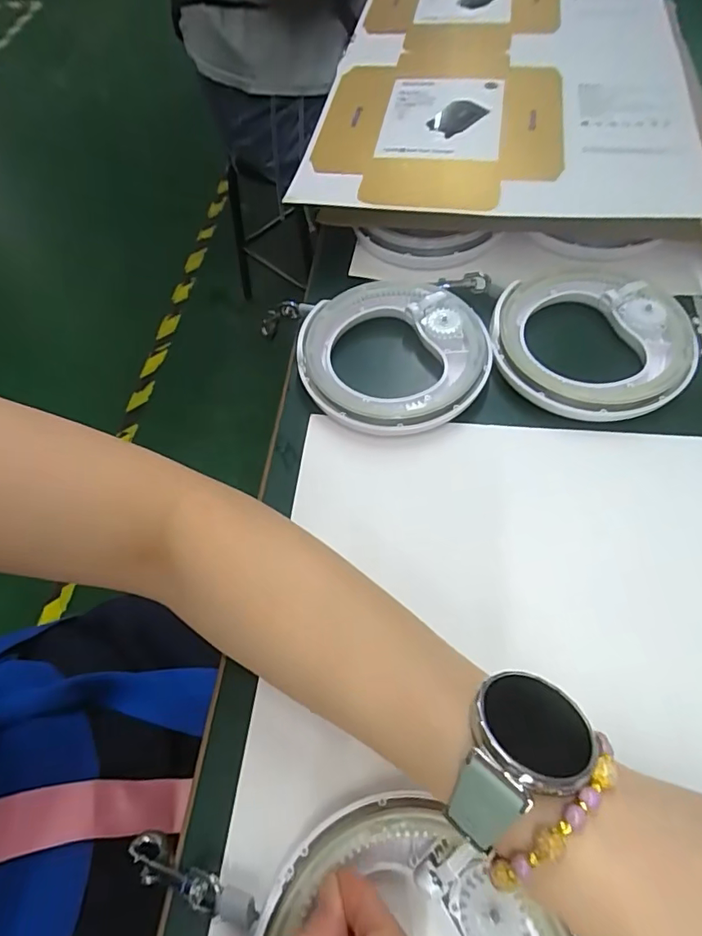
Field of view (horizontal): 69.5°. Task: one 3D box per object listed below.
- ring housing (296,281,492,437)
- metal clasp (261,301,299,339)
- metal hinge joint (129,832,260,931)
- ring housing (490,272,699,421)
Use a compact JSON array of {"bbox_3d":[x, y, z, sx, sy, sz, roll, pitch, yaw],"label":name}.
[{"bbox_3d":[0.029,-0.079,0.357,0.125,0.027,0.122,-1,58,1],"label":"ring housing"},{"bbox_3d":[-0.058,-0.118,0.404,0.016,0.061,0.008,40,64,-21],"label":"metal clasp"},{"bbox_3d":[-0.070,0.185,0.227,0.069,0.011,0.018,8,62,22],"label":"metal hinge joint"},{"bbox_3d":[0.163,-0.089,0.346,0.126,0.022,0.117,-1,58,1],"label":"ring housing"}]

